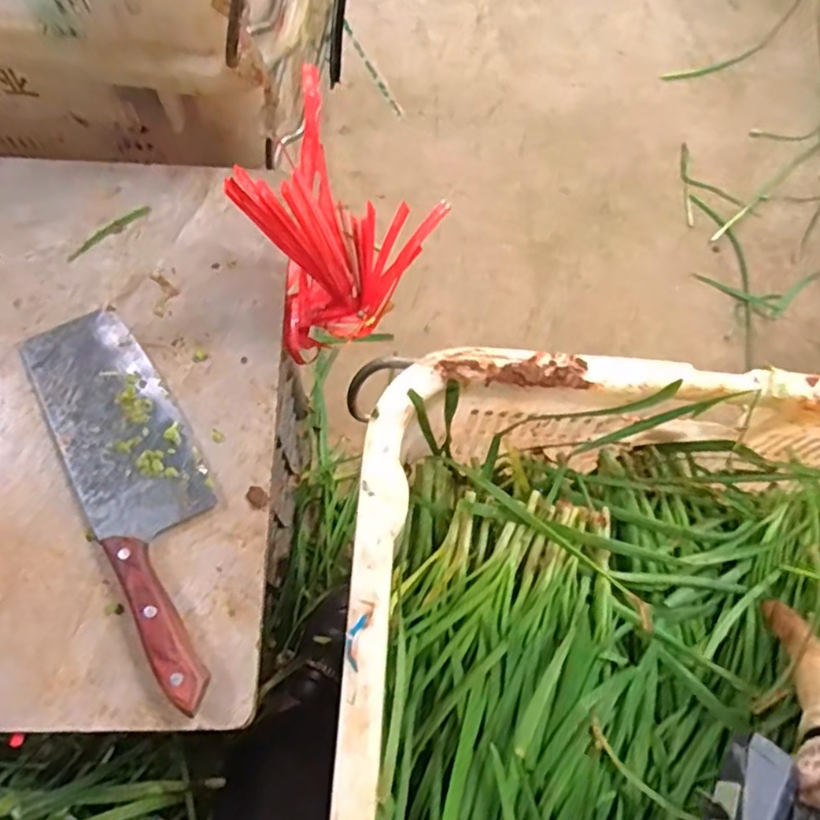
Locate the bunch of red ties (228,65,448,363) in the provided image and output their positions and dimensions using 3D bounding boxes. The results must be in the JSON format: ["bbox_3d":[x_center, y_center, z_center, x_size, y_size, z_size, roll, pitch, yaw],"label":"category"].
[{"bbox_3d":[-0.056,-0.124,0.444,0.094,0.162,0.132,33,73,8],"label":"bunch of red ties"}]

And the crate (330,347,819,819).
[{"bbox_3d":[0.187,0.305,0.365,0.456,0.162,0.653,4,69,2],"label":"crate"}]

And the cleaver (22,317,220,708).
[{"bbox_3d":[-0.181,0.048,0.414,0.078,0.018,0.275,-29,75,-12],"label":"cleaver"}]

